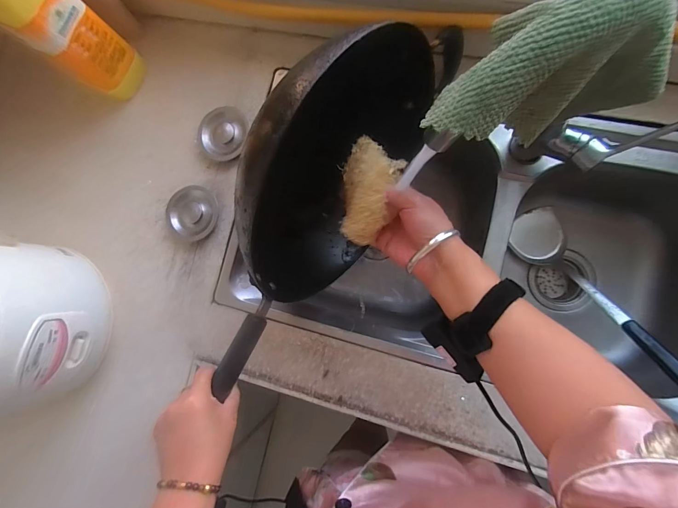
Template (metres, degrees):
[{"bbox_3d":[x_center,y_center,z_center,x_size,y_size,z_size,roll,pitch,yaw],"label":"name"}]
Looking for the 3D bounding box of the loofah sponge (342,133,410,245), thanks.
[{"bbox_3d":[0.032,-0.069,0.347,0.058,0.036,0.116,9,74,9],"label":"loofah sponge"}]

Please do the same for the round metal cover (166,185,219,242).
[{"bbox_3d":[-0.224,-0.062,0.521,0.082,0.031,0.080,-1,85,9],"label":"round metal cover"}]

